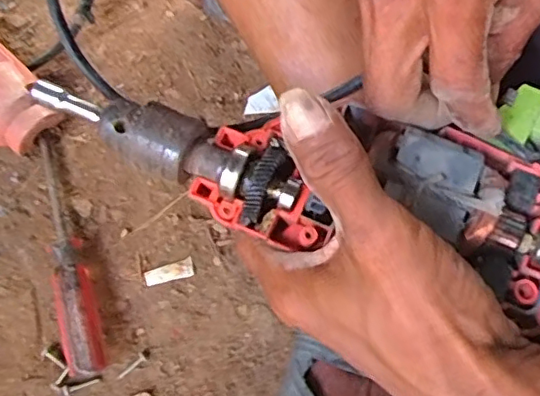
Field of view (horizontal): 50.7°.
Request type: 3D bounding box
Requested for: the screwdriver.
[{"bbox_3d":[-0.125,0.032,0.351,0.021,0.017,0.151,-15,72,-7],"label":"screwdriver"}]

